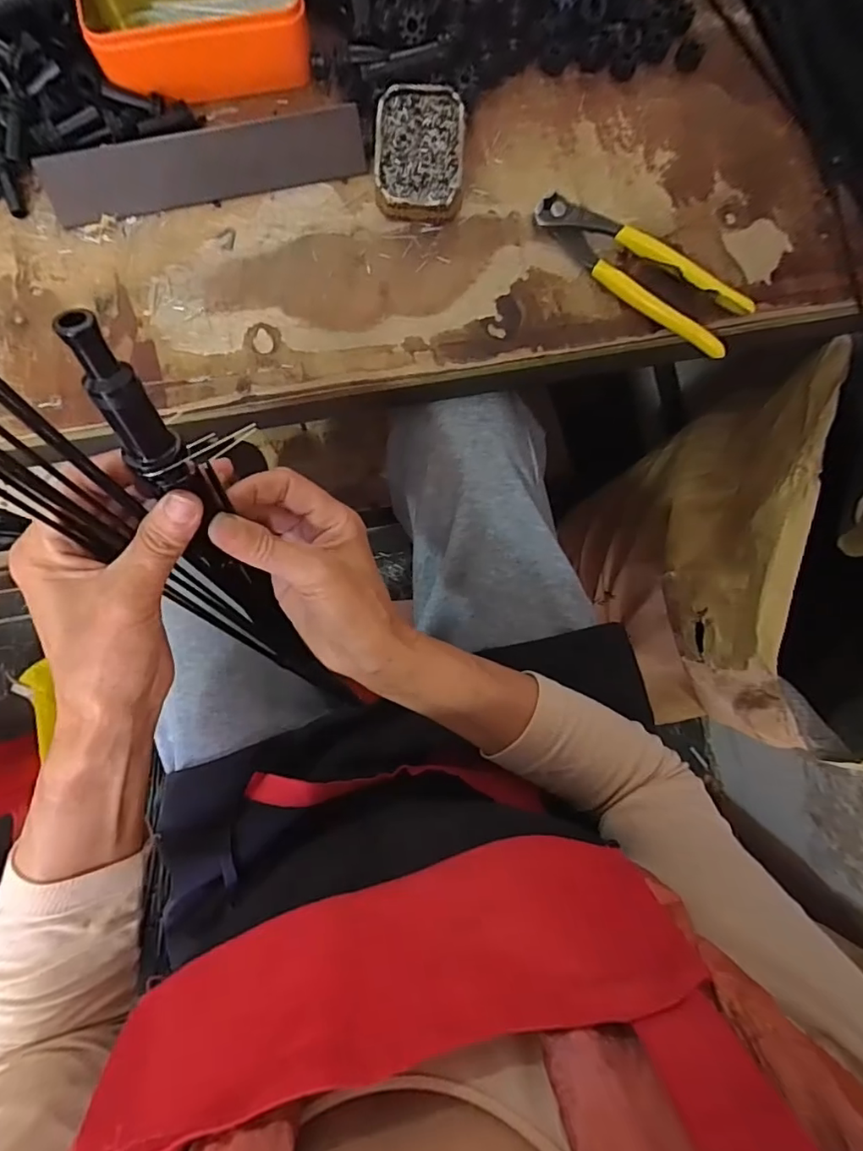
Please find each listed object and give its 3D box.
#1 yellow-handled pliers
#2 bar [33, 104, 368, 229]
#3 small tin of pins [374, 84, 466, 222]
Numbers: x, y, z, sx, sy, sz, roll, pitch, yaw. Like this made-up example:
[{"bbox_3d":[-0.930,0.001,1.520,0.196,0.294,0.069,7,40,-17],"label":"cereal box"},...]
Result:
[{"bbox_3d":[0.148,-0.220,0.382,0.163,0.017,0.047,37,84,1],"label":"yellow-handled pliers"},{"bbox_3d":[-0.156,-0.287,0.373,0.217,0.011,0.043,-13,114,-3],"label":"bar"},{"bbox_3d":[-0.009,-0.299,0.383,0.060,0.022,0.091,1,85,-3],"label":"small tin of pins"}]

